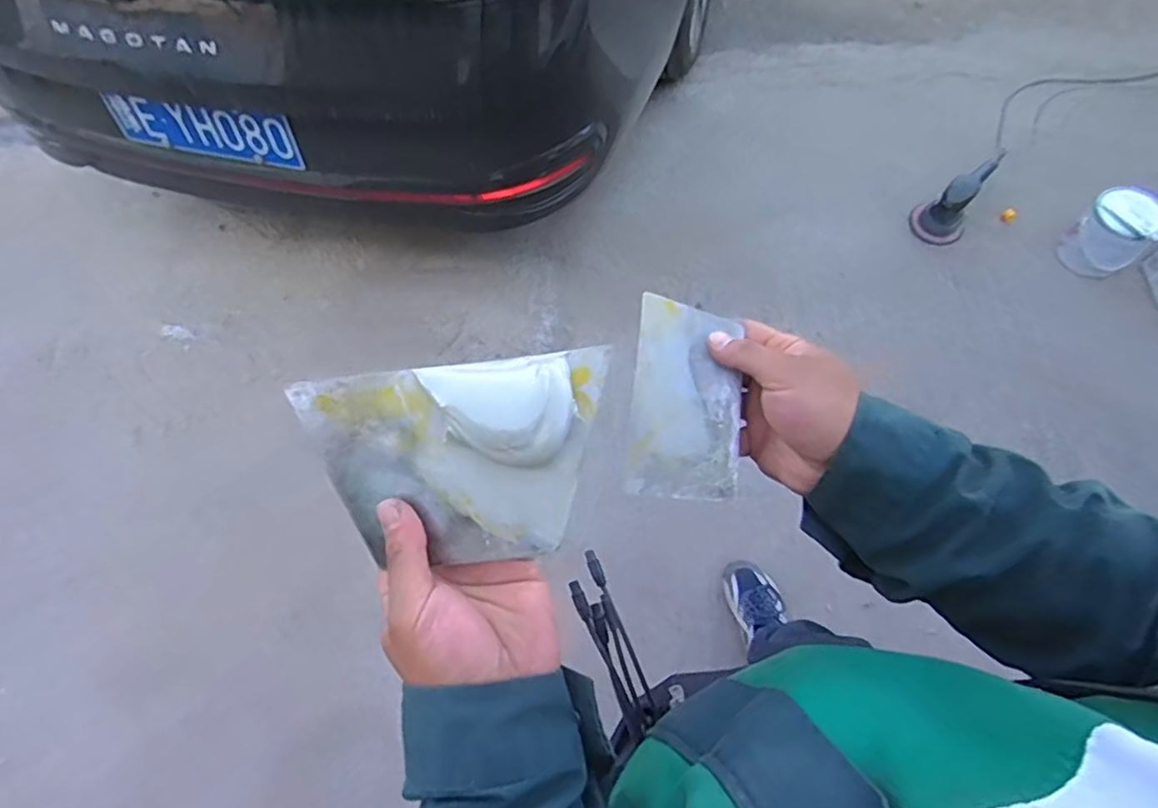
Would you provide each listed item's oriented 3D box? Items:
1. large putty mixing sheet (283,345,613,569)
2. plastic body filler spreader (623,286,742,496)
[{"bbox_3d":[-0.066,0.032,0.351,0.163,0.024,0.105,-7,91,3],"label":"large putty mixing sheet"},{"bbox_3d":[0.073,-0.006,0.448,0.073,0.006,0.138,2,79,14],"label":"plastic body filler spreader"}]

